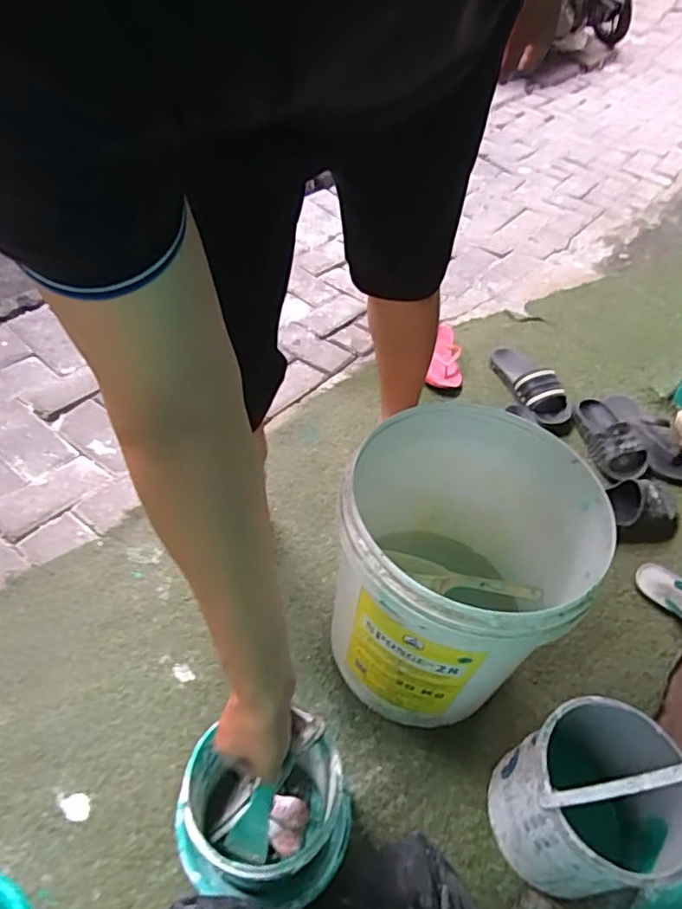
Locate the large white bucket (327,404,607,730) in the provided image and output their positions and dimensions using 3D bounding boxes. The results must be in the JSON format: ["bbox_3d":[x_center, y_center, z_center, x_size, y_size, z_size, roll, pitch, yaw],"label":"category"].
[{"bbox_3d":[0.147,0.161,0.808,0.300,0.358,0.322,3,48,-3],"label":"large white bucket"}]

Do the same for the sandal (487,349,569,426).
[{"bbox_3d":[0.439,-0.173,1.374,0.103,0.087,0.231,-11,52,-17],"label":"sandal"}]

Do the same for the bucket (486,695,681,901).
[{"bbox_3d":[0.296,0.388,0.676,0.175,0.290,0.175,4,49,-5],"label":"bucket"}]

